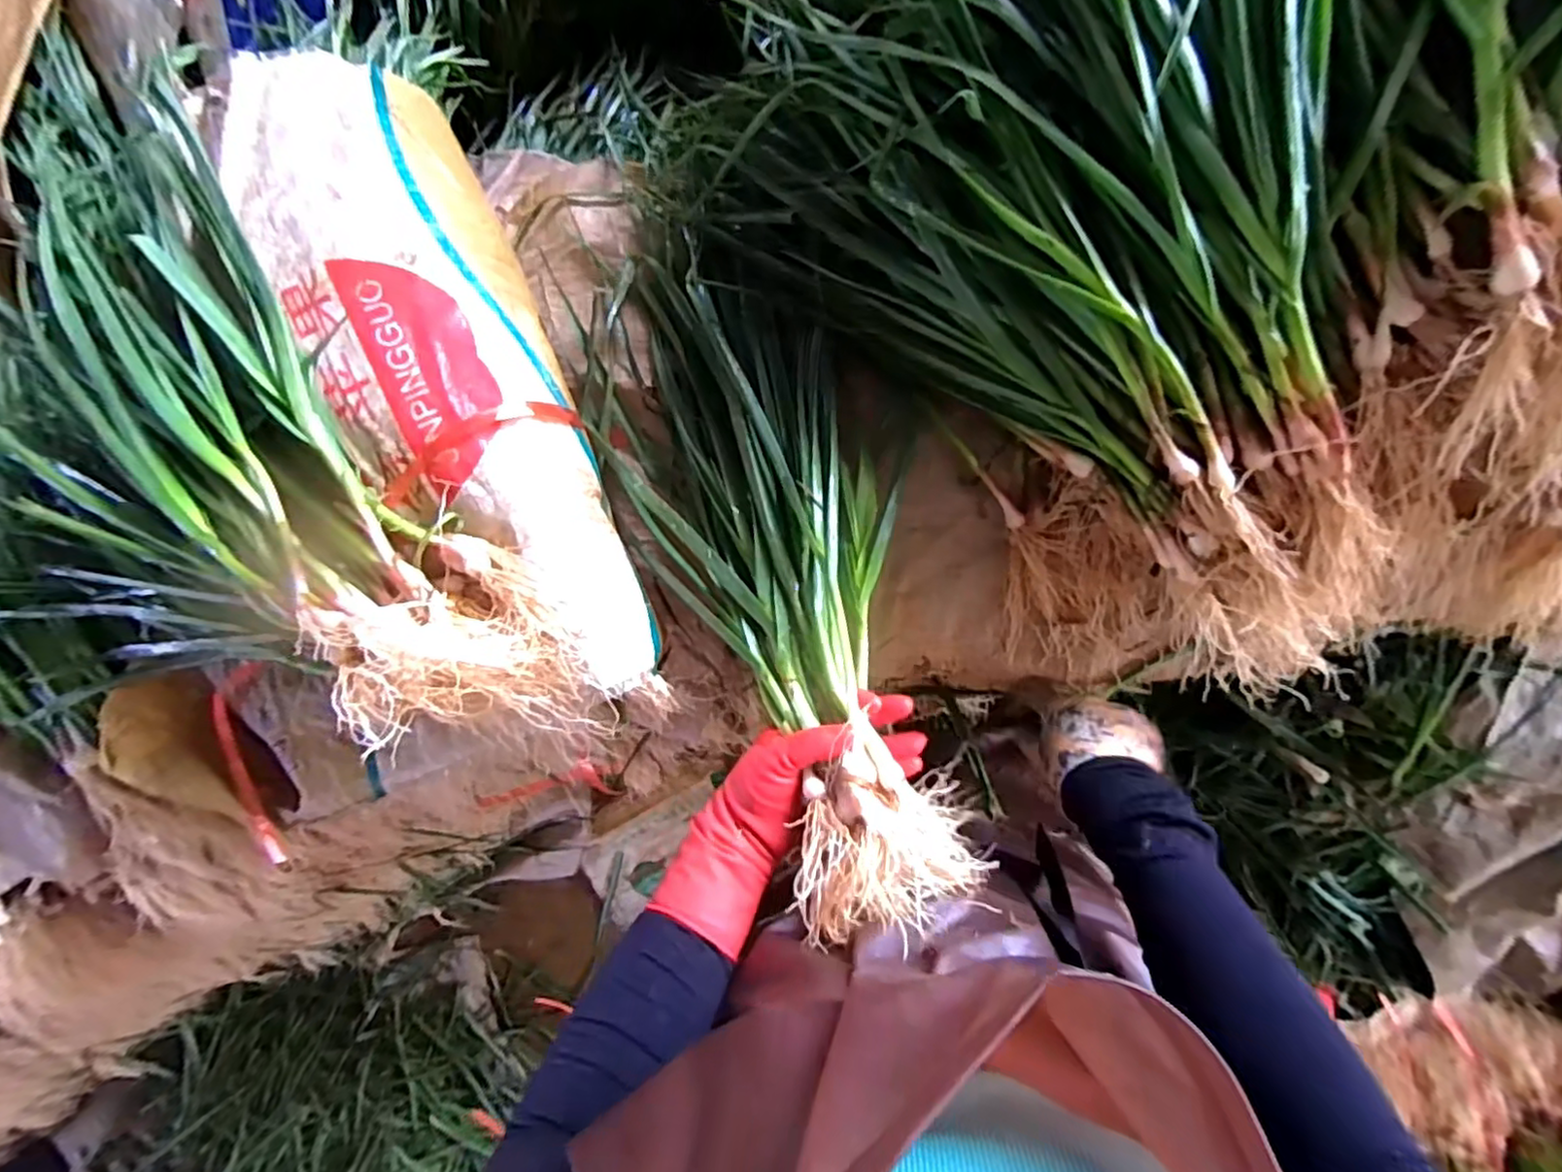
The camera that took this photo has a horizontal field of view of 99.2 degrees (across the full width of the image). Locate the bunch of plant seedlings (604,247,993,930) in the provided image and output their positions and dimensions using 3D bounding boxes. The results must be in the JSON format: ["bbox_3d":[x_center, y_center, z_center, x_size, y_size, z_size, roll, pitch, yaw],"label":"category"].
[{"bbox_3d":[0.004,-0.028,0.513,0.198,0.093,0.531,-22,68,9],"label":"bunch of plant seedlings"}]

